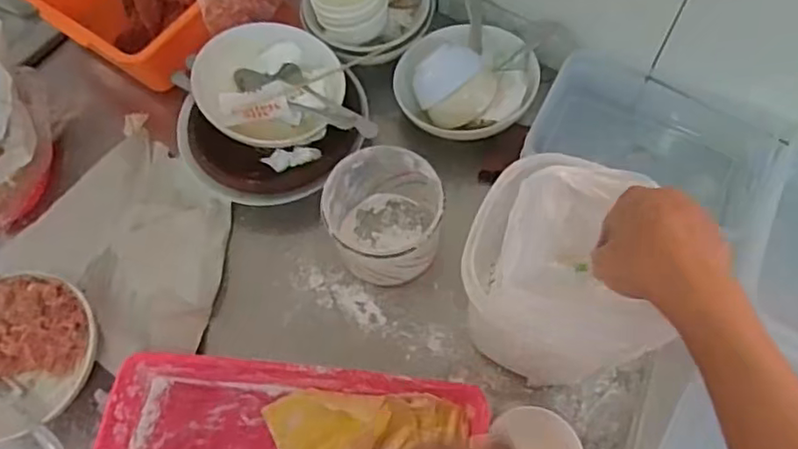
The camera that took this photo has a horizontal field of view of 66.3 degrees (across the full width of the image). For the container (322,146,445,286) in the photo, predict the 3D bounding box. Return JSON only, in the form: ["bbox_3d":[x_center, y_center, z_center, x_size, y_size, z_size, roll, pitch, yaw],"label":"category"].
[{"bbox_3d":[-0.014,-0.007,0.661,0.118,0.089,0.124,-1,63,2],"label":"container"}]

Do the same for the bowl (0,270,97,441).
[{"bbox_3d":[-0.388,0.130,0.619,0.145,0.062,0.157,-1,63,2],"label":"bowl"}]

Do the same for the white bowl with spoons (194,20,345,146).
[{"bbox_3d":[-0.149,-0.168,0.716,0.160,0.054,0.147,-8,63,-1],"label":"white bowl with spoons"}]

